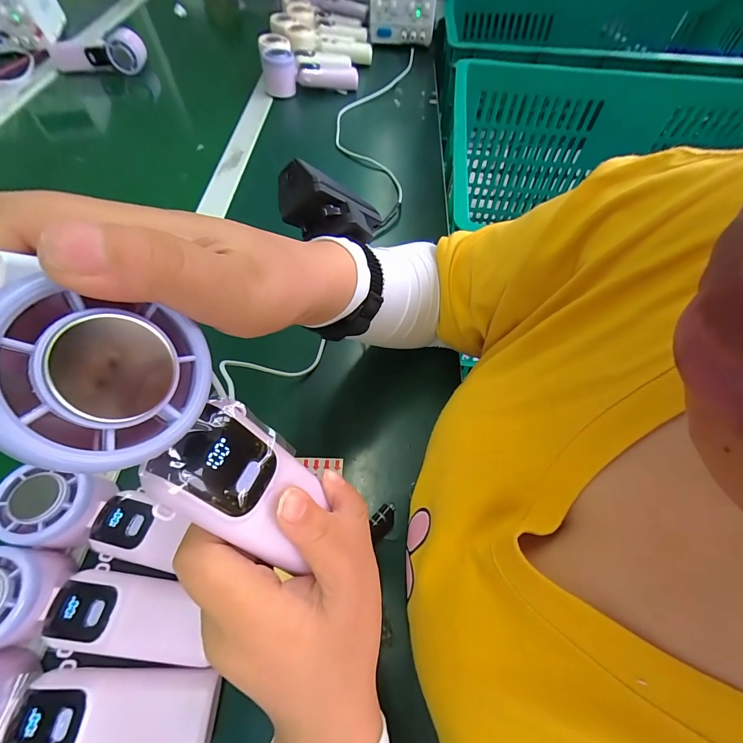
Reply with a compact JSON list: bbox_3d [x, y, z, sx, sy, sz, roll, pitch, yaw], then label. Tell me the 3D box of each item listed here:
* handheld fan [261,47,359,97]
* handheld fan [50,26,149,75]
[{"bbox_3d":[-0.113,-0.558,0.649,0.171,0.055,0.050,-3,59,-2],"label":"handheld fan"},{"bbox_3d":[-0.540,-0.636,0.690,0.177,0.052,0.036,-1,59,-1],"label":"handheld fan"}]

